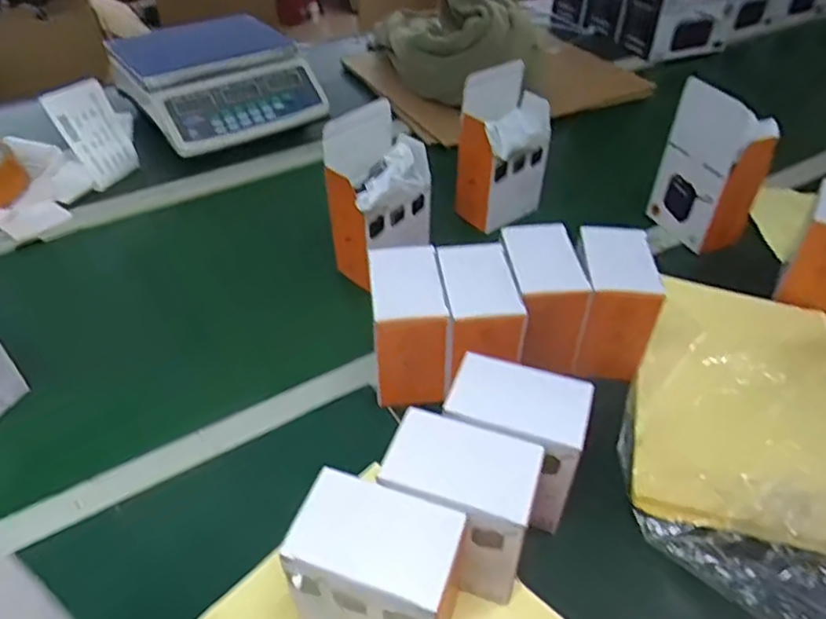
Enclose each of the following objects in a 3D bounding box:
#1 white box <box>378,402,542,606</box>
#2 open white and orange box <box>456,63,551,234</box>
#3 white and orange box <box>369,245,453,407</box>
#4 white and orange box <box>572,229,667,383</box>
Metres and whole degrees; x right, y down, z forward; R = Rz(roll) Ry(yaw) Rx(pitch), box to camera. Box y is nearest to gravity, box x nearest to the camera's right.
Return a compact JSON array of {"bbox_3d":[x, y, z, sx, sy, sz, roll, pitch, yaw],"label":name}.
[{"bbox_3d":[0.033,0.142,0.439,0.099,0.111,0.069,14,45,15],"label":"white box"},{"bbox_3d":[0.120,-0.205,0.776,0.108,0.199,0.076,-28,50,-27],"label":"open white and orange box"},{"bbox_3d":[-0.008,0.015,0.566,0.069,0.106,0.103,-3,43,-3],"label":"white and orange box"},{"bbox_3d":[0.199,-0.010,0.603,0.072,0.111,0.106,5,43,6],"label":"white and orange box"}]

